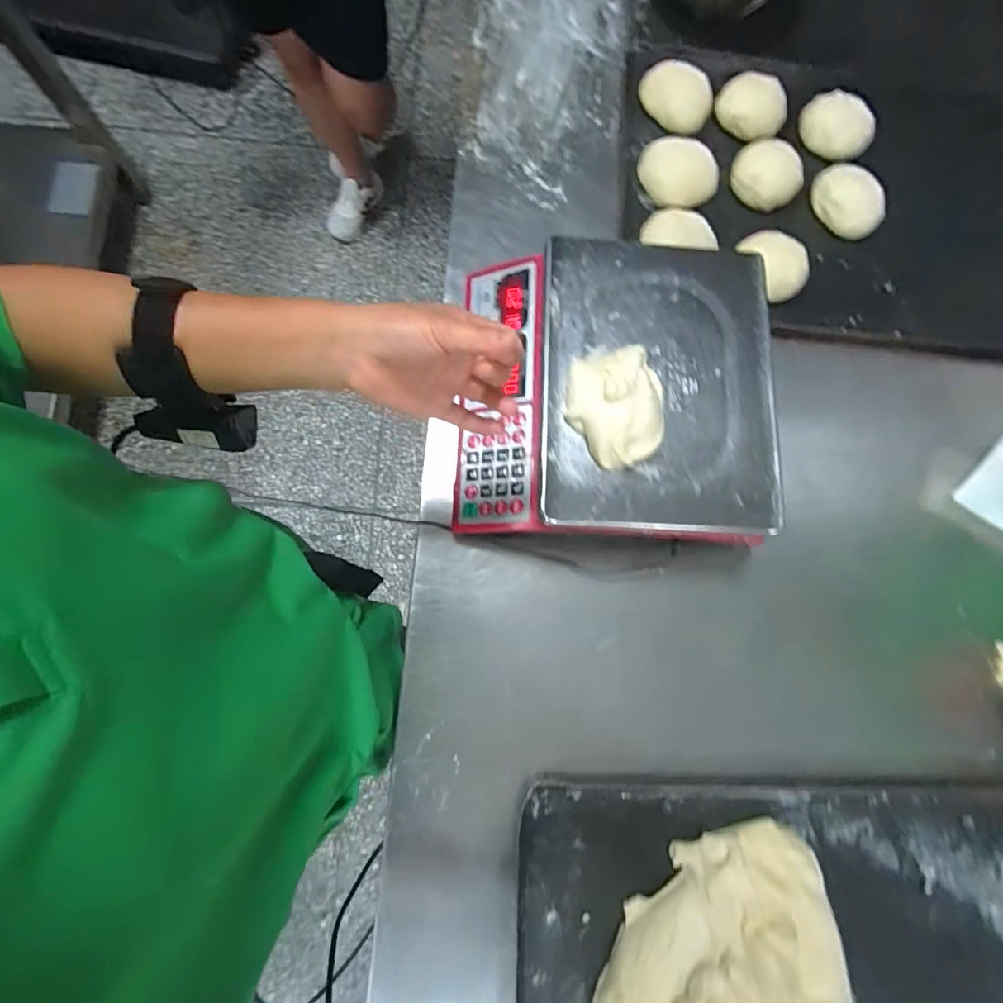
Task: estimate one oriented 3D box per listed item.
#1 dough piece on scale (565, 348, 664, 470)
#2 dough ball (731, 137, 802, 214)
[{"bbox_3d":[0.103,-0.093,0.442,0.094,0.036,0.120,9,78,0],"label":"dough piece on scale"},{"bbox_3d":[0.345,-0.423,0.634,0.087,0.039,0.090,0,78,-2],"label":"dough ball"}]

